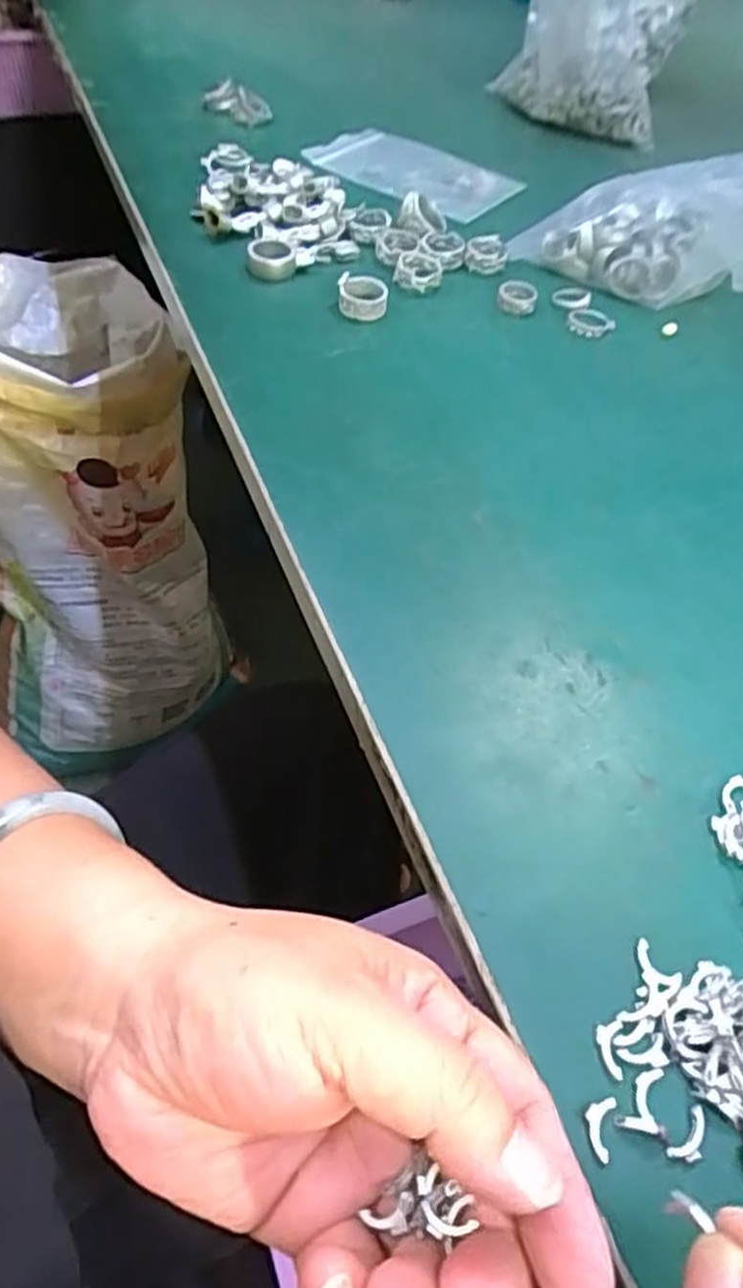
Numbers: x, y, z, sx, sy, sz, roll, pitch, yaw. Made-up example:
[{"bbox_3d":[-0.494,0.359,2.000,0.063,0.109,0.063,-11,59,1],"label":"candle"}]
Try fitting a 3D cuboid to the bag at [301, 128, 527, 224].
[{"bbox_3d":[0.027,-0.309,0.505,0.127,0.008,0.080,29,56,17],"label":"bag"}]

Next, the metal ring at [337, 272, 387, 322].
[{"bbox_3d":[-0.005,-0.179,0.396,0.025,0.015,0.025,3,52,-3],"label":"metal ring"}]

